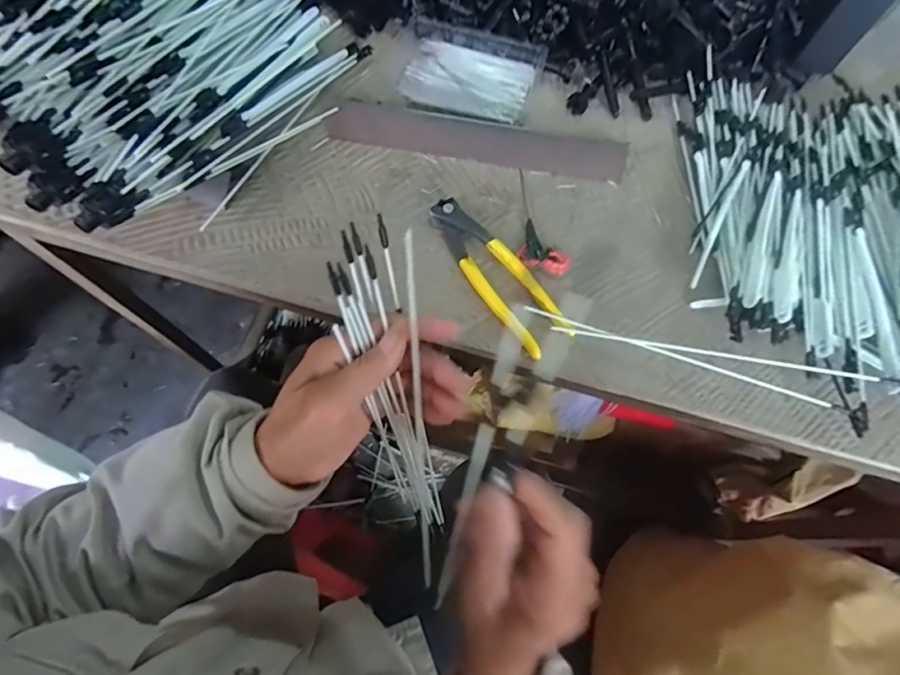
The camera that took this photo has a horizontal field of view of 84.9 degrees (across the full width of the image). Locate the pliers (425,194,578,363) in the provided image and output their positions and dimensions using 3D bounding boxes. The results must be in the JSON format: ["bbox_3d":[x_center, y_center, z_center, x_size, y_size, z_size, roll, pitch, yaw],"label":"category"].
[{"bbox_3d":[0.040,-0.057,0.416,0.048,0.014,0.157,-33,72,-16],"label":"pliers"}]

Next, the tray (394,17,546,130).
[{"bbox_3d":[0.022,-0.268,0.500,0.134,0.022,0.107,10,67,1],"label":"tray"}]

